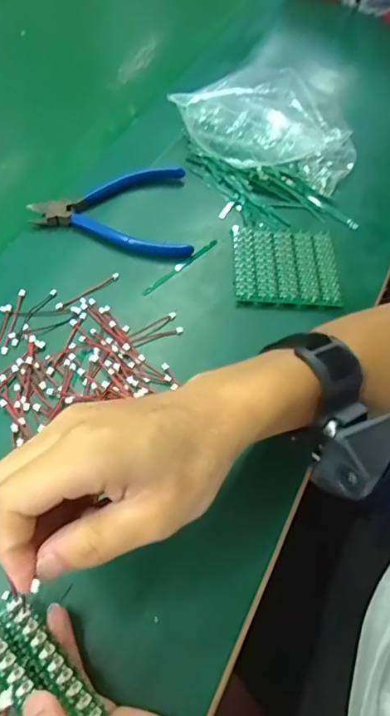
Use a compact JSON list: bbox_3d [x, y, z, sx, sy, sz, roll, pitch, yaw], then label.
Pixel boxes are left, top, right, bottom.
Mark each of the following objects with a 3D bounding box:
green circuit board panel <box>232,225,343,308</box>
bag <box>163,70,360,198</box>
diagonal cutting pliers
[{"bbox_3d":[0.077,-0.081,0.415,0.085,0.005,0.082,2,57,-2],"label":"green circuit board panel"},{"bbox_3d":[0.071,-0.225,0.470,0.170,0.057,0.097,27,60,13],"label":"bag"},{"bbox_3d":[-0.071,-0.138,0.434,0.136,0.017,0.105,3,57,-1],"label":"diagonal cutting pliers"}]

